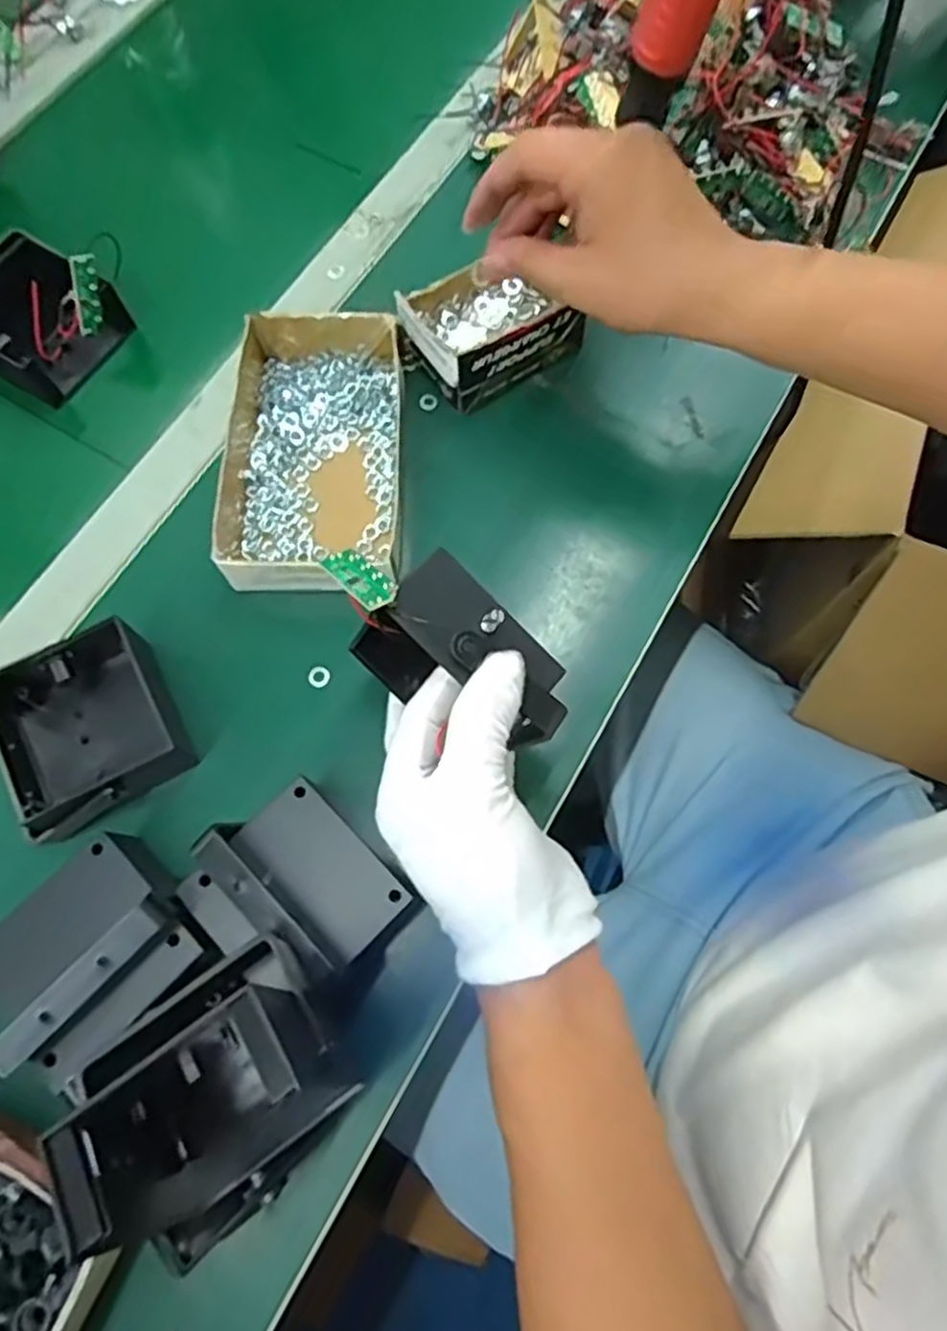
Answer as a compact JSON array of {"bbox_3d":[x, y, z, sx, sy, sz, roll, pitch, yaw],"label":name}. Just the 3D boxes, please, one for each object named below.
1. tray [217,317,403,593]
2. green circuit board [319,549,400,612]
[{"bbox_3d":[-0.102,-0.132,0.452,0.113,0.040,0.183,0,70,2],"label":"tray"},{"bbox_3d":[-0.047,-0.038,0.304,0.016,0.005,0.045,-38,48,-11],"label":"green circuit board"}]

